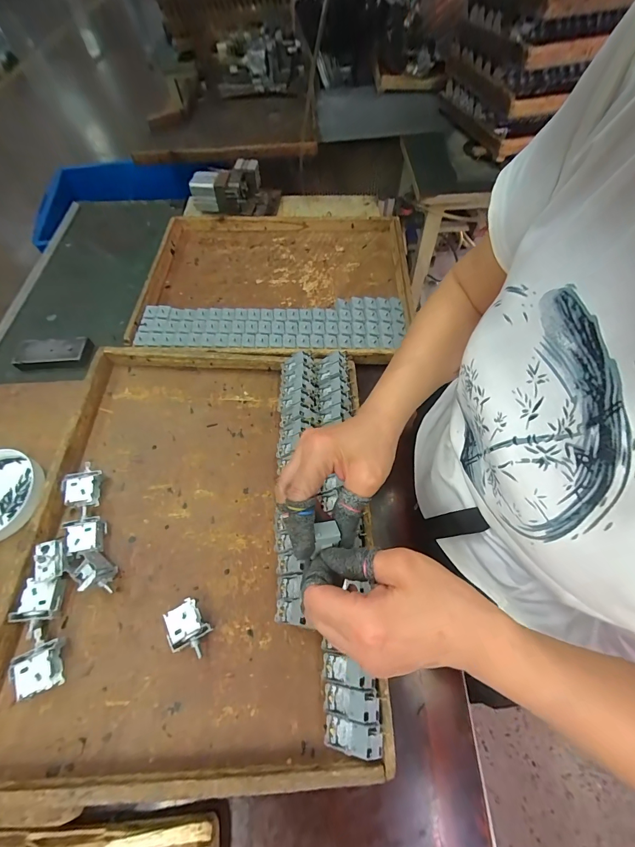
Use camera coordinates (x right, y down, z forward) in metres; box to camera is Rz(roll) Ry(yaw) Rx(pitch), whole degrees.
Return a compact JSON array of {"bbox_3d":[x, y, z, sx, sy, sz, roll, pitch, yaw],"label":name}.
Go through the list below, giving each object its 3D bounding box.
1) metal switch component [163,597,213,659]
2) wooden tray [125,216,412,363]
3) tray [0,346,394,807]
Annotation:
[{"bbox_3d":[-0.136,0.221,0.371,0.038,0.025,0.053,-32,64,-16],"label":"metal switch component"},{"bbox_3d":[-0.076,-0.289,0.691,0.503,0.036,0.407,2,60,3],"label":"wooden tray"},{"bbox_3d":[-0.147,0.110,0.429,0.418,0.050,0.500,-1,59,-1],"label":"tray"}]

